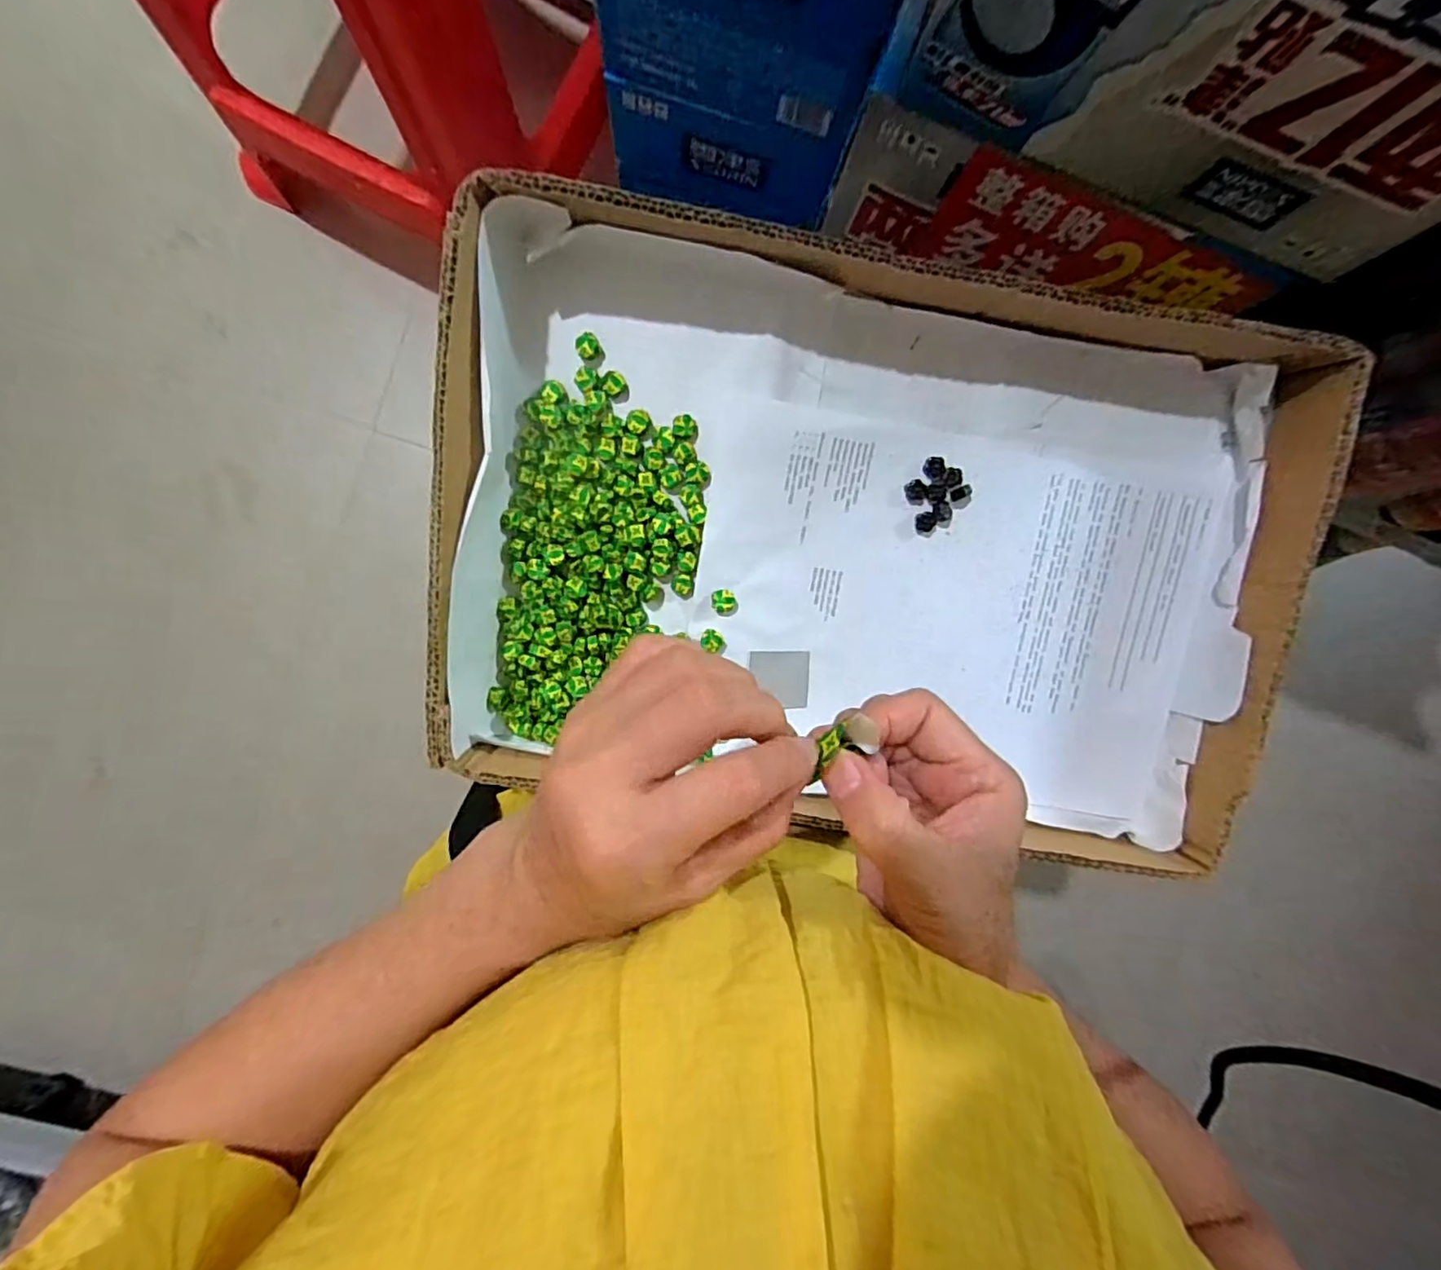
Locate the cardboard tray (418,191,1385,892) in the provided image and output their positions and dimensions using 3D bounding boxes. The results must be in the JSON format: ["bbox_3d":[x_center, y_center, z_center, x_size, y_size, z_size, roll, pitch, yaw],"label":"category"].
[{"bbox_3d":[0.080,-0.039,0.326,0.432,0.083,0.265,10,90,-7],"label":"cardboard tray"}]

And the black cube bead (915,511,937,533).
[{"bbox_3d":[0.119,-0.065,0.352,0.011,0.004,0.011,-12,90,-3],"label":"black cube bead"}]

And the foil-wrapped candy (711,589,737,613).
[{"bbox_3d":[0.002,-0.019,0.349,0.014,0.006,0.013,-17,90,-3],"label":"foil-wrapped candy"}]

